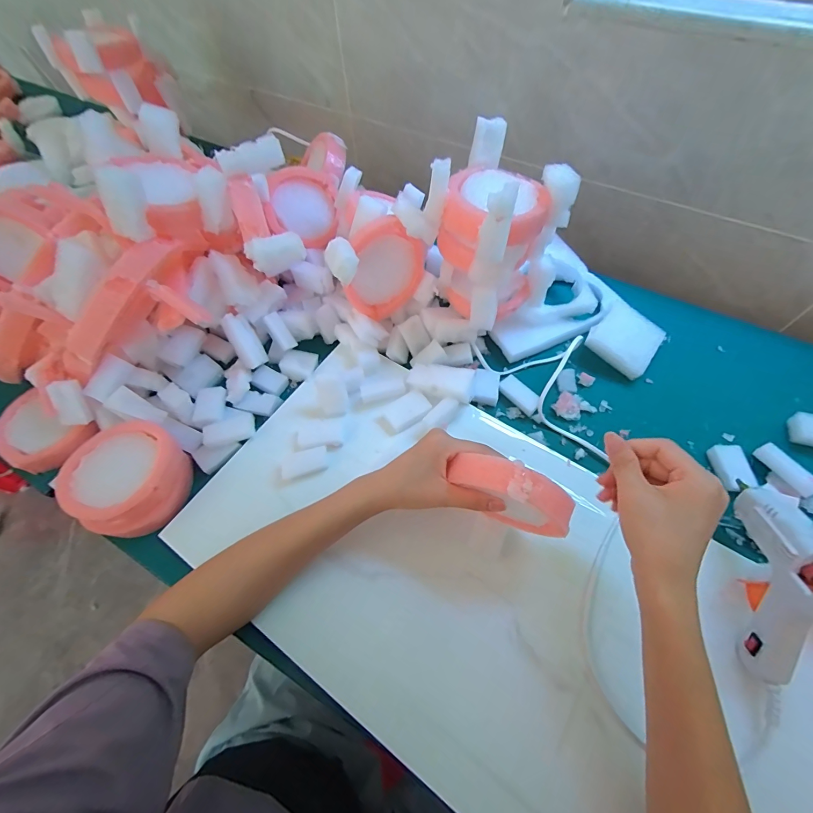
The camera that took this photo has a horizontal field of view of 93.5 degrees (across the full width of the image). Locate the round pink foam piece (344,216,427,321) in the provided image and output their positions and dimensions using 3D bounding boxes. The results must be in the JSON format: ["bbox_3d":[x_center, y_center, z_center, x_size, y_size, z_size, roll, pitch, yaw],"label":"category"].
[{"bbox_3d":[-0.028,-0.157,0.440,0.096,0.104,0.026,-29,48,0],"label":"round pink foam piece"}]

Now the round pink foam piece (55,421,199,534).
[{"bbox_3d":[-0.283,0.070,0.386,0.104,0.042,0.104,-1,61,1],"label":"round pink foam piece"}]

